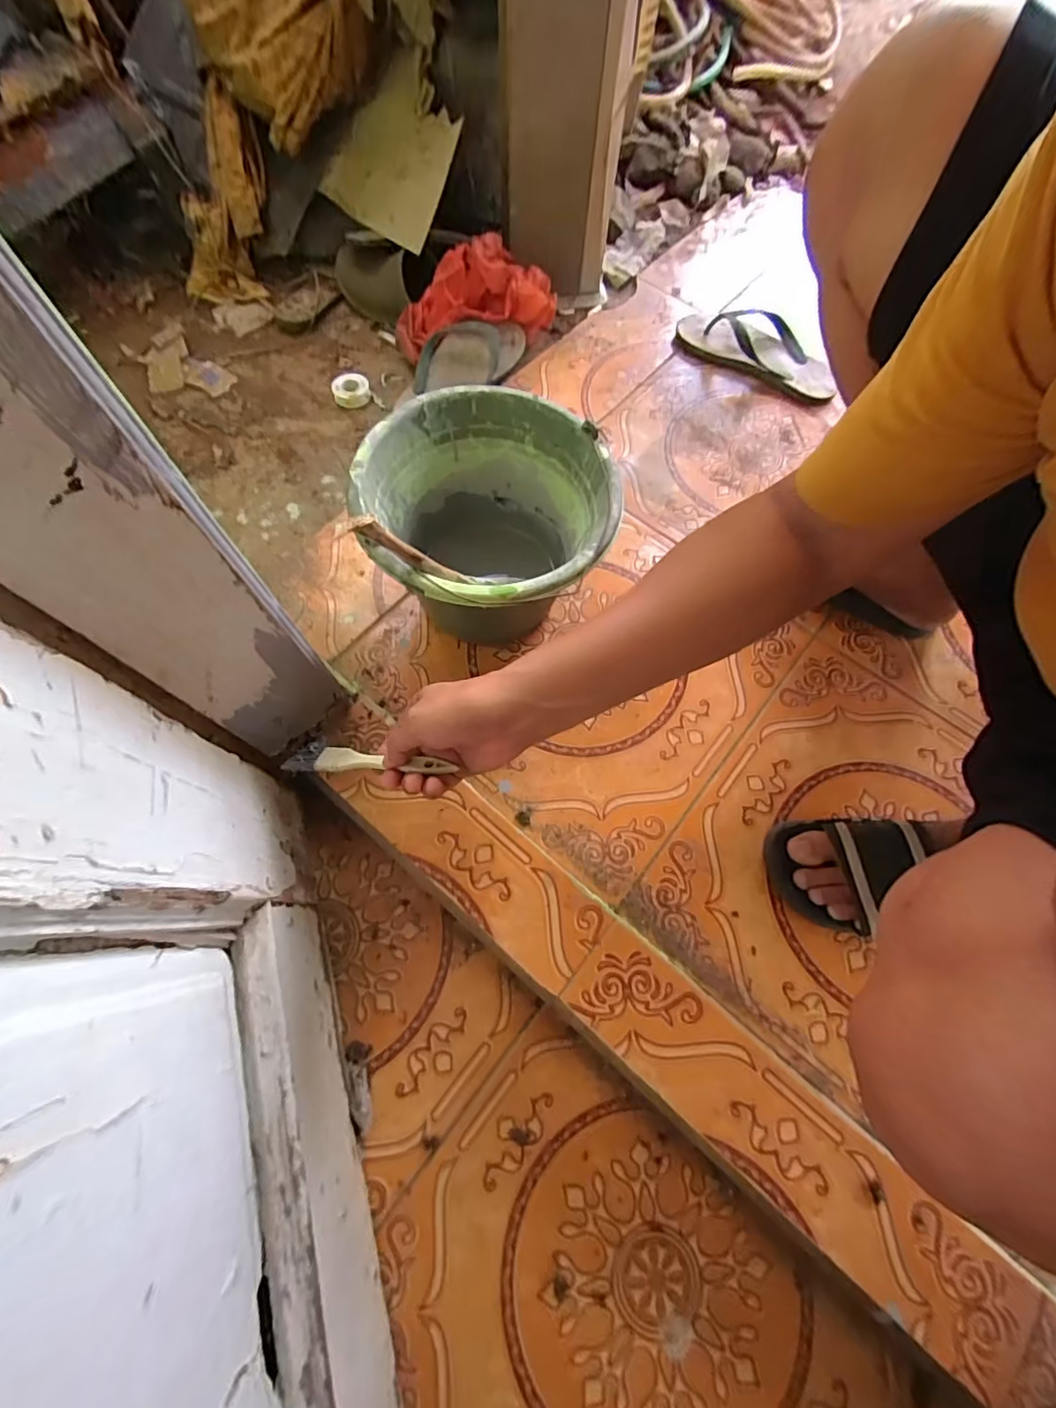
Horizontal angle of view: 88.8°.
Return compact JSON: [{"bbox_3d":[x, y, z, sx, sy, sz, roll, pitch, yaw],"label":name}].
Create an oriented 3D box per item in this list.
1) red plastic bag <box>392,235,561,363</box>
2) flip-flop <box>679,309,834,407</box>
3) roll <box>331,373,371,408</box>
[{"bbox_3d":[-0.079,-0.584,0.777,0.228,0.104,0.082,-20,71,-8],"label":"red plastic bag"},{"bbox_3d":[0.342,-0.527,0.792,0.242,0.039,0.104,31,73,10],"label":"flip-flop"},{"bbox_3d":[-0.253,-0.449,0.769,0.052,0.016,0.060,-14,71,-5],"label":"roll"}]

